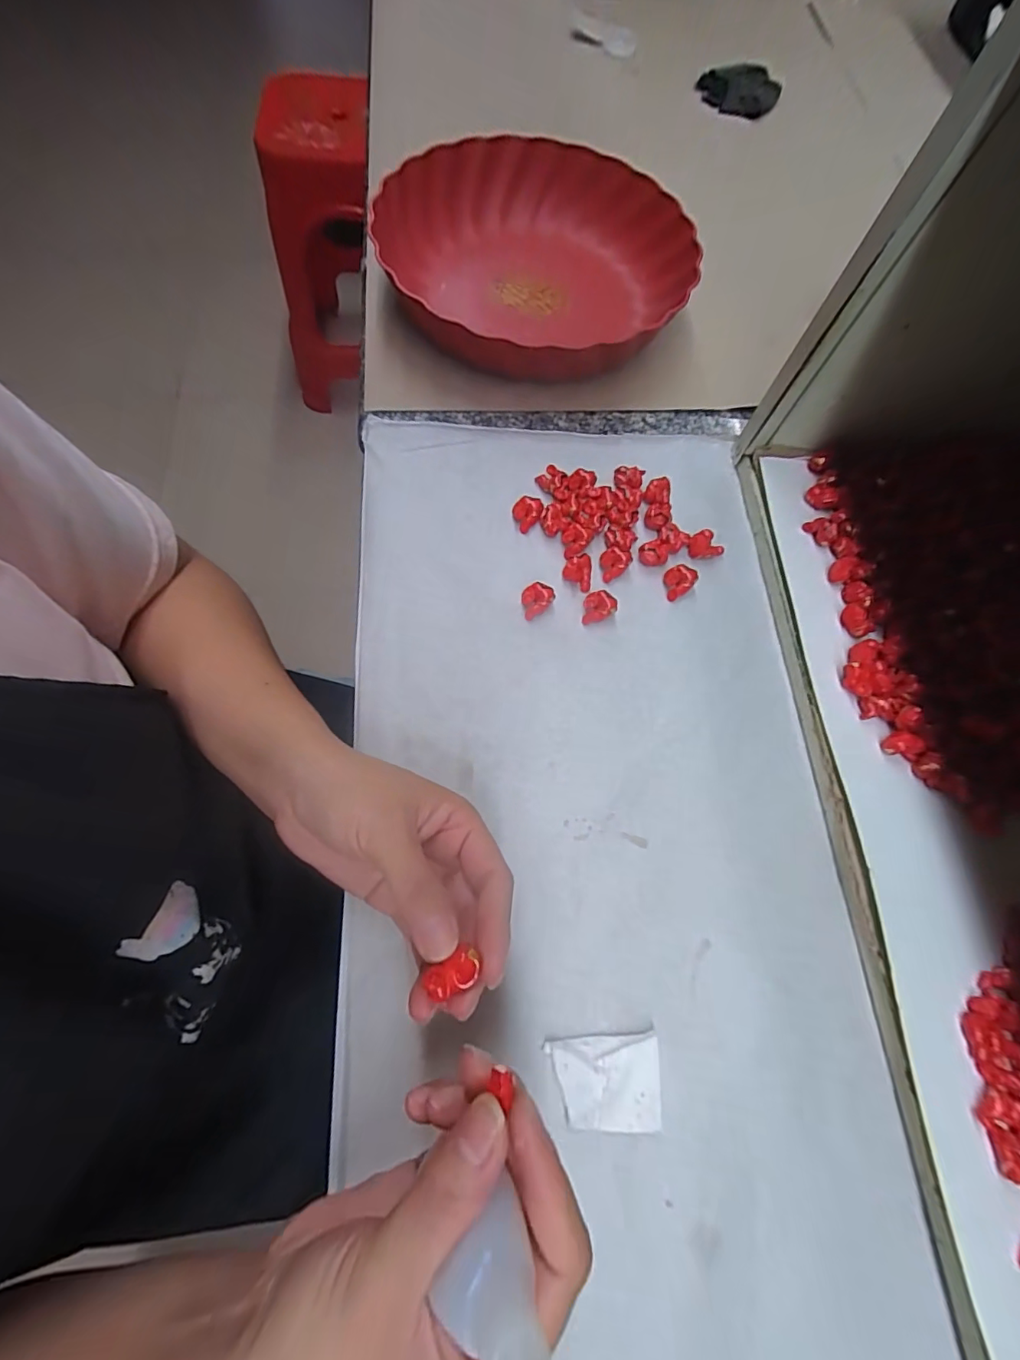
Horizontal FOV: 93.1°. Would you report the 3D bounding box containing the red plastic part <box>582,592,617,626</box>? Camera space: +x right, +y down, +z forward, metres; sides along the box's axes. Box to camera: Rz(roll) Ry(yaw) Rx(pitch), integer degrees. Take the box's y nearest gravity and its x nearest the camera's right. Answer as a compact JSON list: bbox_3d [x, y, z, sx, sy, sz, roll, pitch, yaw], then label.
[{"bbox_3d":[0.057,-0.047,0.308,0.022,0.012,0.017,-7,71,-7],"label":"red plastic part"}]

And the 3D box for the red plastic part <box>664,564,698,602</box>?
[{"bbox_3d":[0.110,-0.065,0.319,0.018,0.014,0.020,40,72,10],"label":"red plastic part"}]

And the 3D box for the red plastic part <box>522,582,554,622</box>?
[{"bbox_3d":[0.016,-0.051,0.306,0.021,0.012,0.016,-31,75,-14],"label":"red plastic part"}]

